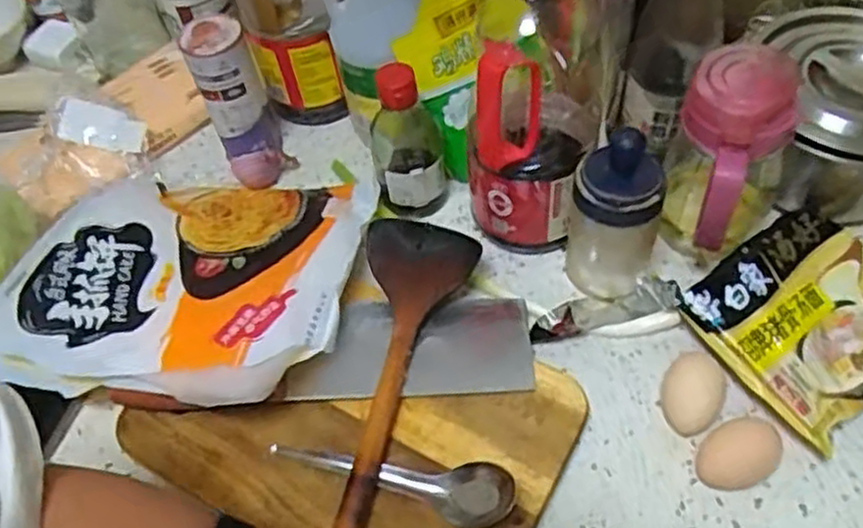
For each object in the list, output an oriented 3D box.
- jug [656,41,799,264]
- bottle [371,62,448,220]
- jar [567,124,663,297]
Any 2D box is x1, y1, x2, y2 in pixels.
[{"bbox_3d":[0.213,-0.059,0.558,0.074,0.179,0.087,24,60,21],"label":"jug"},{"bbox_3d":[-0.020,-0.104,0.622,0.057,0.136,0.061,-7,54,0],"label":"bottle"},{"bbox_3d":[0.135,-0.035,0.553,0.063,0.139,0.054,5,55,9],"label":"jar"}]

